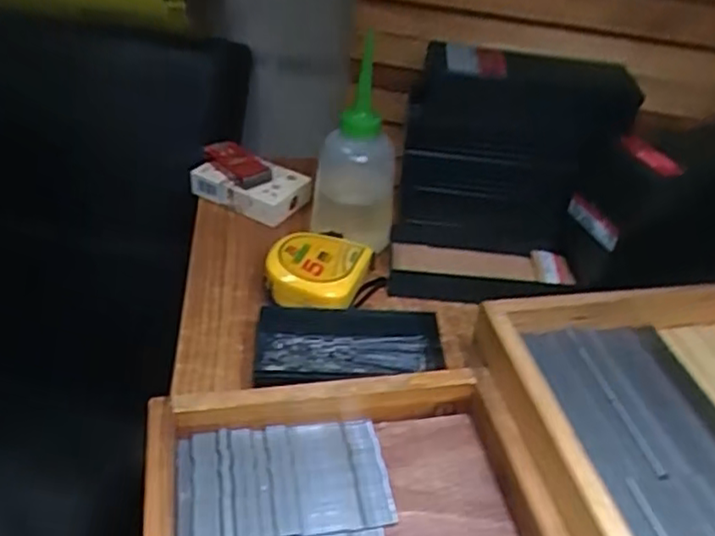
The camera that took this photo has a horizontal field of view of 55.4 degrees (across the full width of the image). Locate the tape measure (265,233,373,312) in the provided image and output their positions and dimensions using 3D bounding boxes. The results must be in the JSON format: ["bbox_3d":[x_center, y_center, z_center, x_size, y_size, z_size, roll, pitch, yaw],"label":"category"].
[{"bbox_3d":[-0.030,0.002,0.488,0.063,0.029,0.071,17,39,14],"label":"tape measure"}]

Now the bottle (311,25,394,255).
[{"bbox_3d":[-0.006,-0.082,0.523,0.066,0.158,0.065,1,38,-6],"label":"bottle"}]

